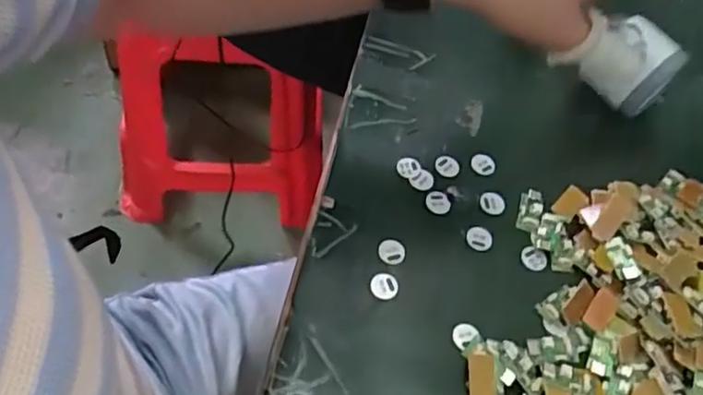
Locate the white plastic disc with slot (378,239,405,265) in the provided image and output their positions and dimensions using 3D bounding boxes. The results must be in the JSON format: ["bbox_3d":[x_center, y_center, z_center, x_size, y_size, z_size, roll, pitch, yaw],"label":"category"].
[{"bbox_3d":[0.026,0.035,0.416,0.017,0.005,0.016,4,57,-5],"label":"white plastic disc with slot"}]

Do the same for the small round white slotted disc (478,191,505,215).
[{"bbox_3d":[0.099,0.004,0.452,0.018,0.004,0.017,4,57,-5],"label":"small round white slotted disc"}]

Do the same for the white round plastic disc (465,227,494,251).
[{"bbox_3d":[0.087,0.028,0.438,0.017,0.007,0.016,26,58,9],"label":"white round plastic disc"}]

